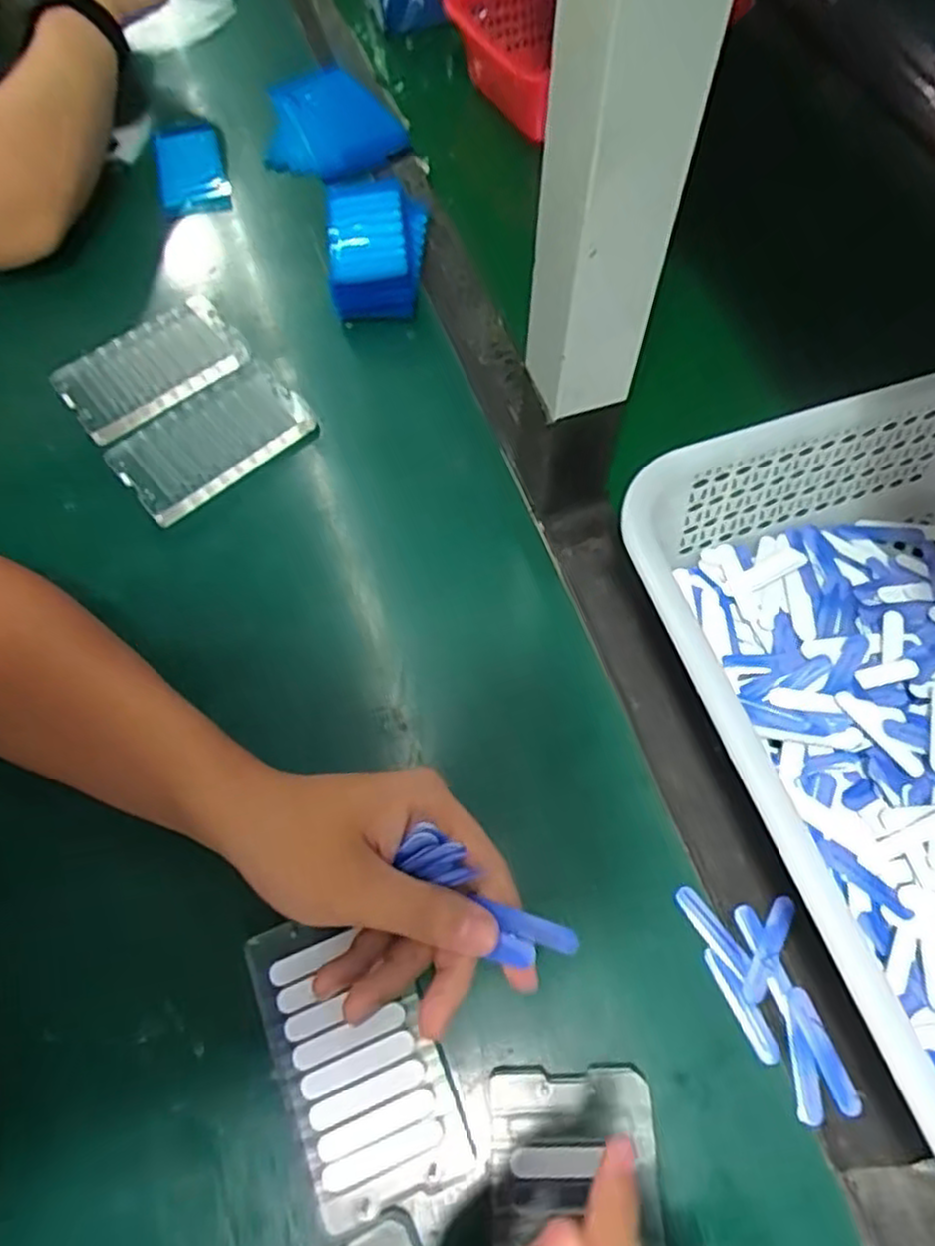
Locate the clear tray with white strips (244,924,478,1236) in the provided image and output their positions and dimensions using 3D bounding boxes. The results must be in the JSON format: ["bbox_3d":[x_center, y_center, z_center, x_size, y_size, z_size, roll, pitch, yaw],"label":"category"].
[{"bbox_3d":[-0.050,0.188,0.324,0.066,0.004,0.118,-22,67,-9],"label":"clear tray with white strips"}]

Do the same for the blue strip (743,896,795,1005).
[{"bbox_3d":[0.140,0.151,0.342,0.010,0.004,0.050,27,67,14],"label":"blue strip"}]

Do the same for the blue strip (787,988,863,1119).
[{"bbox_3d":[0.158,0.189,0.324,0.011,0.004,0.050,-17,64,-7],"label":"blue strip"}]

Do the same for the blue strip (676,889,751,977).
[{"bbox_3d":[0.116,0.144,0.346,0.011,0.004,0.044,-34,67,-15],"label":"blue strip"}]

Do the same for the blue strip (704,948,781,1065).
[{"bbox_3d":[0.124,0.173,0.333,0.011,0.004,0.050,-24,65,-11],"label":"blue strip"}]

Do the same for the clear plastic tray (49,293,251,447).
[{"bbox_3d":[-0.214,-0.173,0.503,0.119,0.018,0.069,-39,69,-17],"label":"clear plastic tray"}]

